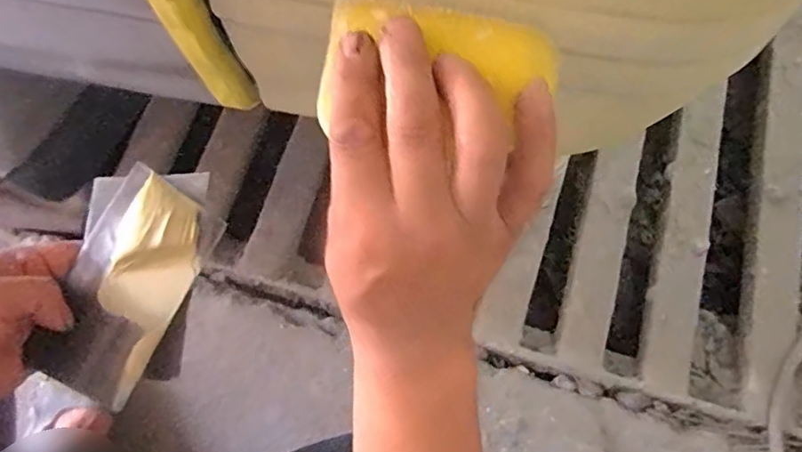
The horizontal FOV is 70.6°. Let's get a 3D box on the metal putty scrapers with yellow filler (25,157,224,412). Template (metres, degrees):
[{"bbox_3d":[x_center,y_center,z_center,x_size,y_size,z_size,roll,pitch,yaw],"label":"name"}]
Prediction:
[{"bbox_3d":[-0.171,0.033,0.359,0.088,0.022,0.144,10,79,6],"label":"metal putty scrapers with yellow filler"}]

